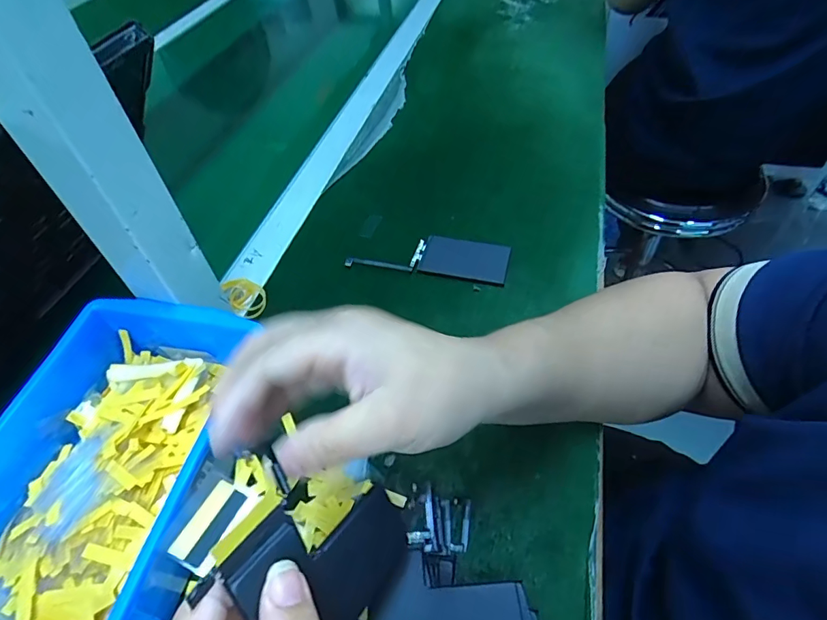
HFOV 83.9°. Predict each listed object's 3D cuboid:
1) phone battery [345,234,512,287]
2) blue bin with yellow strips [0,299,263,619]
[{"bbox_3d":[0.016,-0.051,0.428,0.142,0.010,0.049,7,50,13],"label":"phone battery"},{"bbox_3d":[-0.191,0.092,0.279,0.135,0.058,0.198,2,49,8],"label":"blue bin with yellow strips"}]

